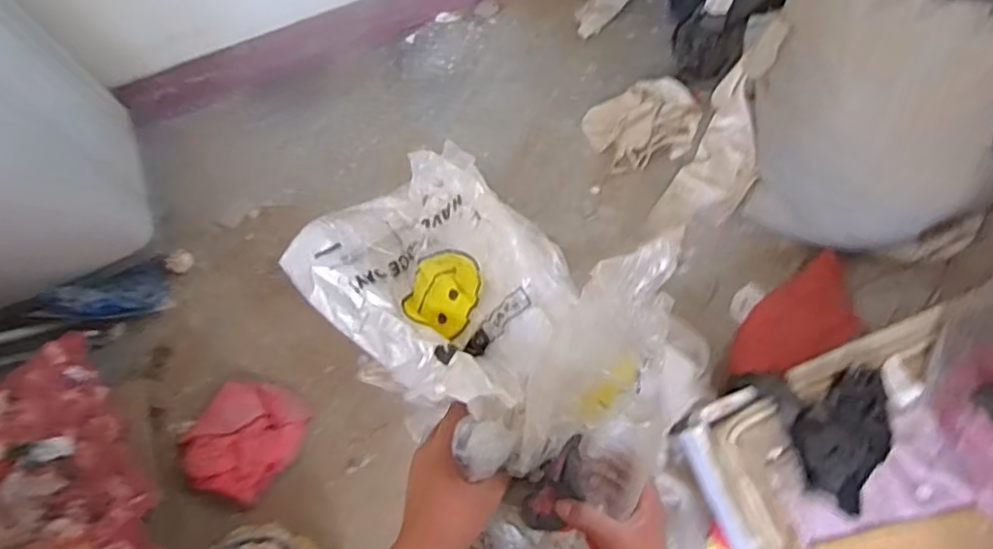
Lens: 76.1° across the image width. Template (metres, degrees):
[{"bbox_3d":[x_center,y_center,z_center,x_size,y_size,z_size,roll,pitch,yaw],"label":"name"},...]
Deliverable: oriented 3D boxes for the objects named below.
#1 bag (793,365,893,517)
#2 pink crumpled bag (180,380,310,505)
[{"bbox_3d":[0.654,0.285,1.179,0.170,0.070,0.265,29,74,12],"label":"bag"},{"bbox_3d":[-0.612,0.397,1.545,0.257,0.142,0.268,16,72,8],"label":"pink crumpled bag"}]

